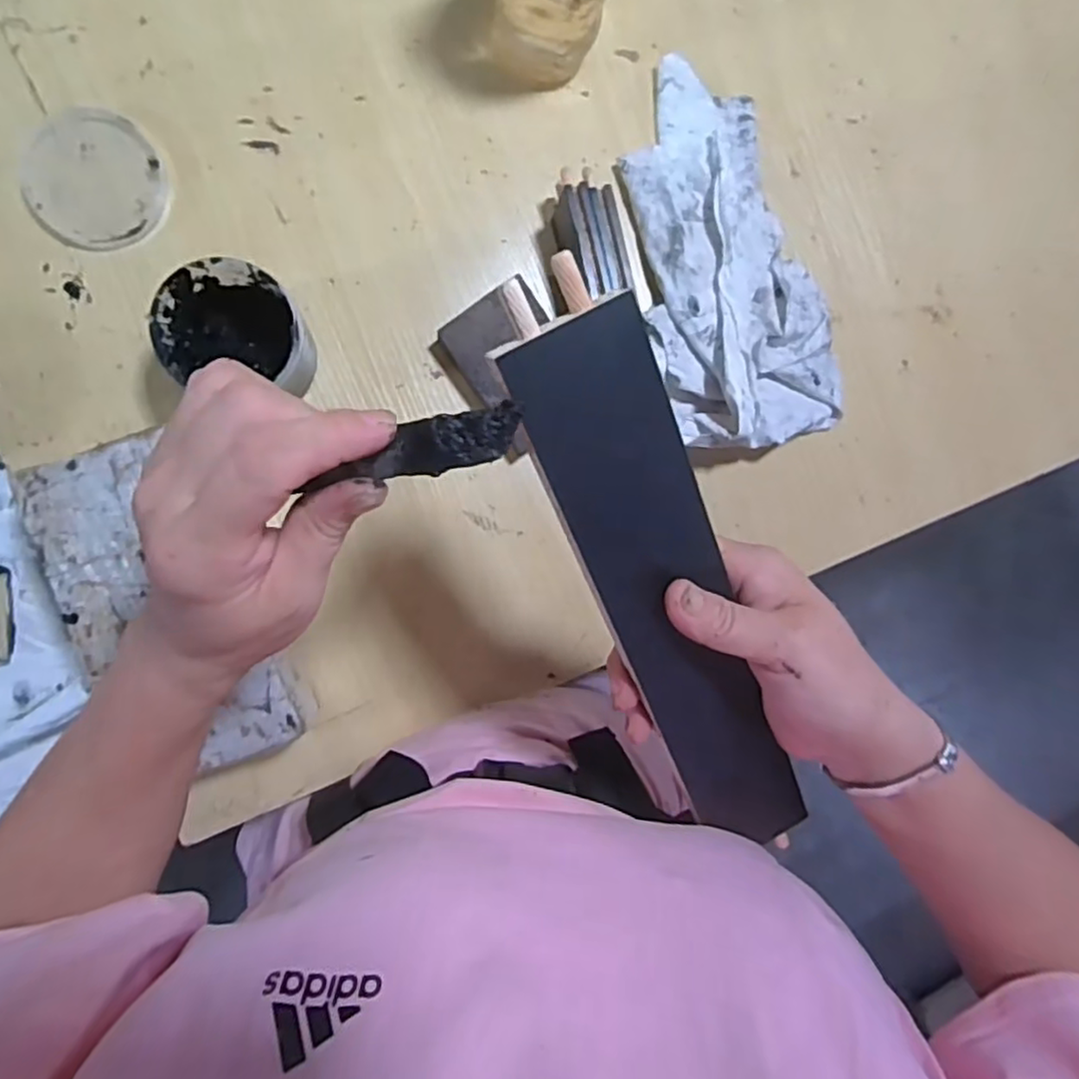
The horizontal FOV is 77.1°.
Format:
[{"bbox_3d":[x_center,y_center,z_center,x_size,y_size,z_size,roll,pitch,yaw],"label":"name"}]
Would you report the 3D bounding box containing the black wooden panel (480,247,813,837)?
[{"bbox_3d":[0.058,0.034,0.289,0.057,0.010,0.293,-27,115,-5],"label":"black wooden panel"}]

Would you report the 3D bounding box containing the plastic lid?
[{"bbox_3d":[-0.287,-0.233,0.438,0.084,0.008,0.088,-1,94,-8],"label":"plastic lid"}]

